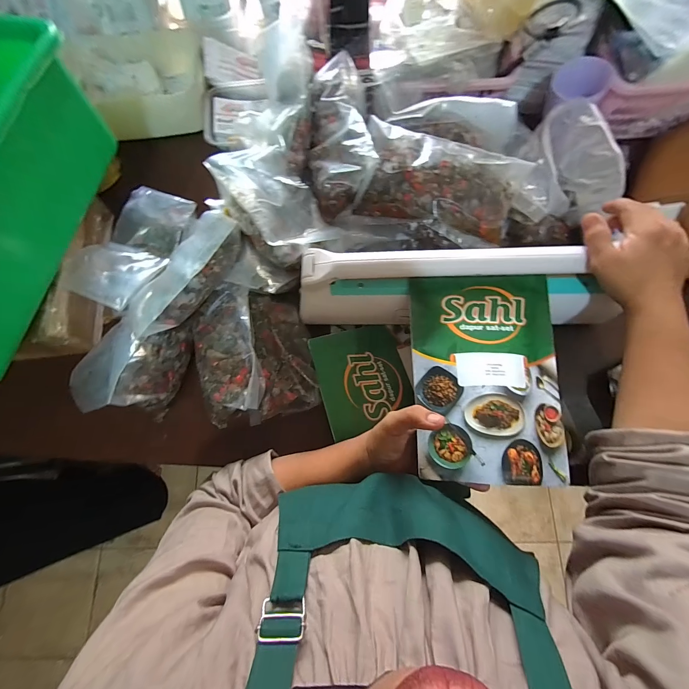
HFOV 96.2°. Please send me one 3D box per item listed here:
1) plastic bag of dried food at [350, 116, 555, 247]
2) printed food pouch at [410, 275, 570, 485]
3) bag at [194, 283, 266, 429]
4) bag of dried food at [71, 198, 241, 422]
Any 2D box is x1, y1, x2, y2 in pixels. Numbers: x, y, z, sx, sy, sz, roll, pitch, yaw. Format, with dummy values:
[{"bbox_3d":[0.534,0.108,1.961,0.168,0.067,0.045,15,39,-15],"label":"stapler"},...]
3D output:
[{"bbox_3d":[0.132,-0.191,0.372,0.219,0.050,0.093,14,77,4],"label":"plastic bag of dried food"},{"bbox_3d":[0.151,0.024,0.319,0.149,0.037,0.217,1,77,2],"label":"printed food pouch"},{"bbox_3d":[-0.148,0.009,0.383,0.080,0.038,0.174,-14,77,-2],"label":"bag"},{"bbox_3d":[-0.222,-0.059,0.387,0.097,0.052,0.287,24,78,7],"label":"bag of dried food"}]

